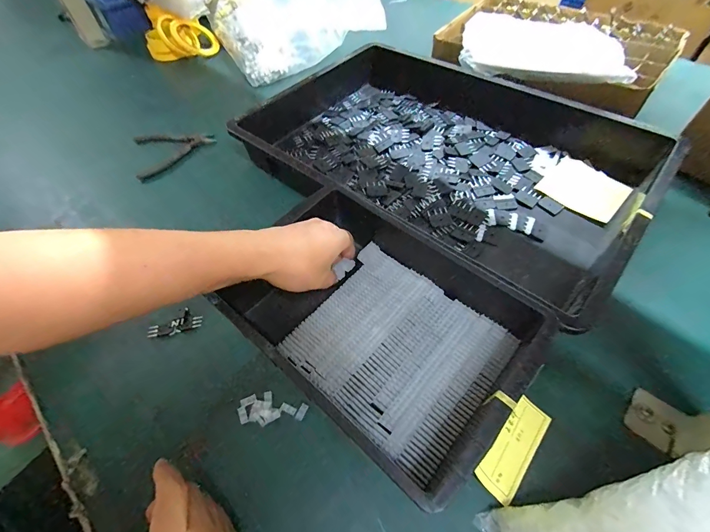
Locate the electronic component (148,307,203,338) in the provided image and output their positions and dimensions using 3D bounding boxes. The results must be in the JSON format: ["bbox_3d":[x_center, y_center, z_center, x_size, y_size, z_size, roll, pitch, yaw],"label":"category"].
[{"bbox_3d":[-0.215,0.068,0.416,0.062,0.007,0.029,-22,58,-12],"label":"electronic component"}]

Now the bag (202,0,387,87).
[{"bbox_3d":[-0.114,-0.636,0.855,0.465,0.105,0.407,-25,57,-14],"label":"bag"}]

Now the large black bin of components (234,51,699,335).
[{"bbox_3d":[0.133,-0.198,0.559,0.592,0.099,0.424,31,63,21],"label":"large black bin of components"}]

